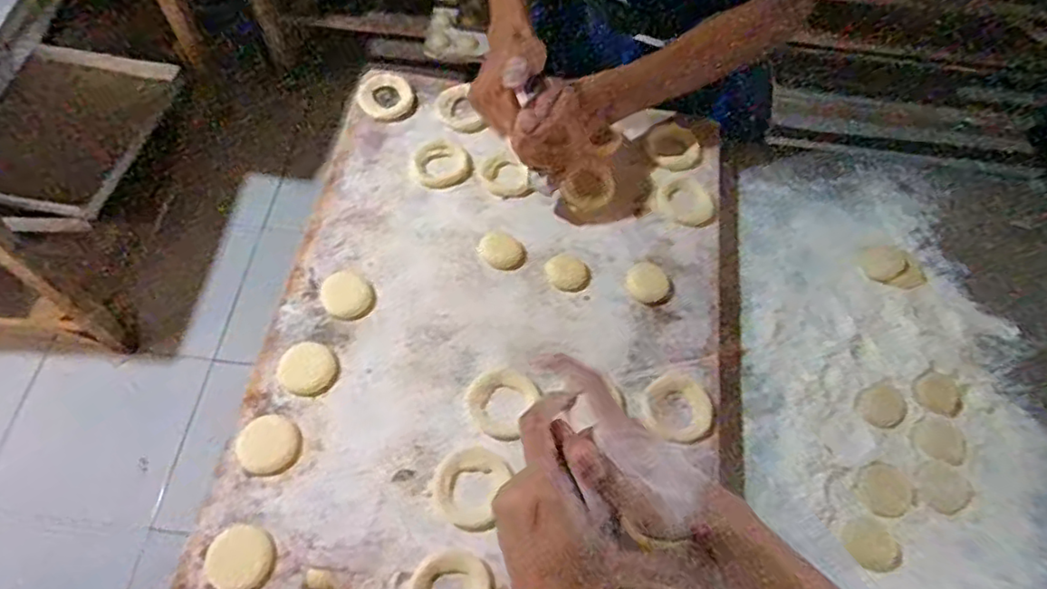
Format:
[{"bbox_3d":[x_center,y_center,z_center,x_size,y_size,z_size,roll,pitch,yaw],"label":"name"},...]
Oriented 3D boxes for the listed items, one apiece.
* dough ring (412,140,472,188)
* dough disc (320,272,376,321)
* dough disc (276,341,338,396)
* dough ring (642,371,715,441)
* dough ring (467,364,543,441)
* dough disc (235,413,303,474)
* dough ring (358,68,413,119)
[{"bbox_3d":[-0.088,-0.144,0.710,0.062,0.022,0.047,-11,62,-9],"label":"dough ring"},{"bbox_3d":[-0.170,0.001,0.623,0.047,0.007,0.051,1,61,-2],"label":"dough disc"},{"bbox_3d":[-0.195,0.067,0.582,0.048,0.012,0.048,-34,68,-19],"label":"dough disc"},{"bbox_3d":[0.143,0.102,0.587,0.063,0.008,0.059,1,61,-2],"label":"dough ring"},{"bbox_3d":[-0.020,0.094,0.580,0.060,0.009,0.065,1,61,-2],"label":"dough ring"},{"bbox_3d":[-0.217,0.127,0.550,0.051,0.008,0.049,1,61,-2],"label":"dough disc"},{"bbox_3d":[-0.163,-0.236,0.747,0.059,0.019,0.068,-19,64,-13],"label":"dough ring"}]

